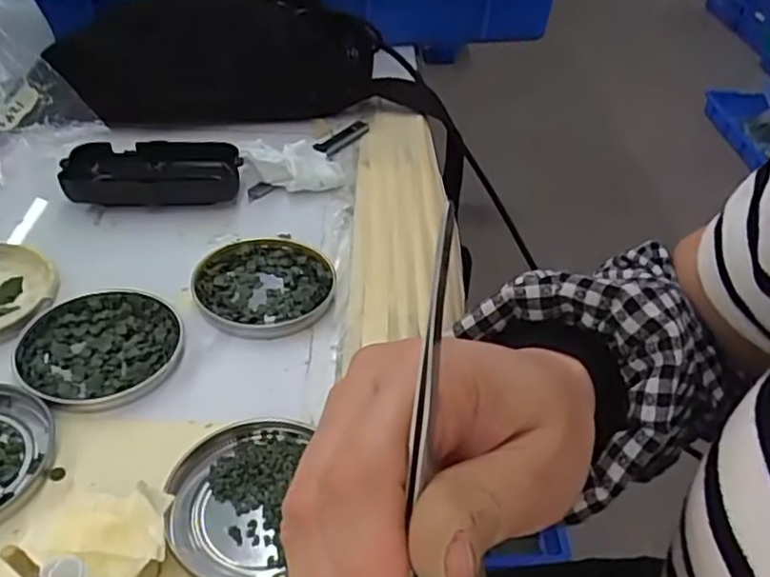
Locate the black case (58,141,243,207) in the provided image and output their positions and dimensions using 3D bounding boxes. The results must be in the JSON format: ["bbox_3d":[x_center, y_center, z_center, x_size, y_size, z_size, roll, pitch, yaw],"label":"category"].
[{"bbox_3d":[-0.154,-0.075,0.461,0.110,0.026,0.048,-2,41,-8],"label":"black case"}]

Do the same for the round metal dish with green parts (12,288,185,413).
[{"bbox_3d":[-0.144,0.030,0.350,0.077,0.009,0.076,2,40,-2],"label":"round metal dish with green parts"}]

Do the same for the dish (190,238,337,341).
[{"bbox_3d":[-0.069,-0.002,0.397,0.077,0.010,0.079,2,40,-2],"label":"dish"}]

